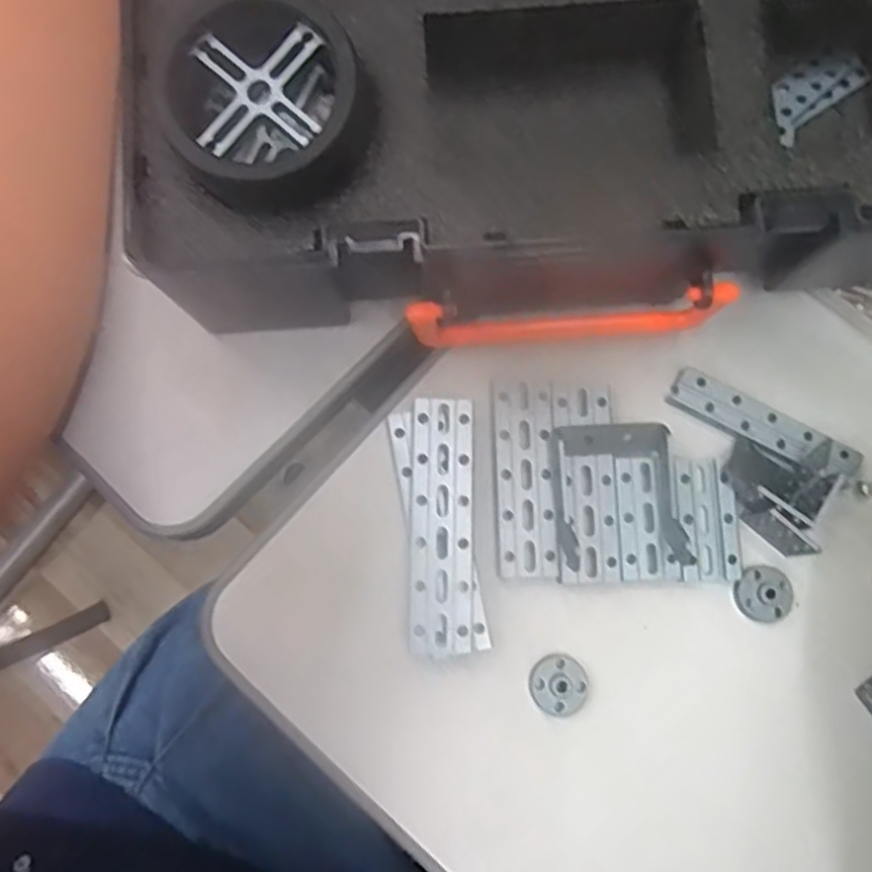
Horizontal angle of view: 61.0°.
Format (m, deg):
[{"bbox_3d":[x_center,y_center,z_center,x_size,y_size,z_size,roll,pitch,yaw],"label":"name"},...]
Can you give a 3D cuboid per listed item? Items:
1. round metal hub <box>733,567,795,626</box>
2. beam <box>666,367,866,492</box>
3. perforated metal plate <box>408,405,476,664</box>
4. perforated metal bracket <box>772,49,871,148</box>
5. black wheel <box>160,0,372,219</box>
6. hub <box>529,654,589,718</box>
[{"bbox_3d":[0.130,0.062,0.291,0.023,0.006,0.022,0,80,0],"label":"round metal hub"},{"bbox_3d":[0.135,-0.002,0.303,0.082,0.009,0.015,27,81,5],"label":"beam"},{"bbox_3d":[0.002,0.034,0.285,0.024,0.011,0.095,1,79,-2],"label":"perforated metal plate"},{"bbox_3d":[0.141,-0.129,0.278,0.044,0.004,0.021,-39,83,-9],"label":"perforated metal bracket"},{"bbox_3d":[-0.055,-0.108,0.239,0.062,0.024,0.062,0,79,-2],"label":"black wheel"},{"bbox_3d":[0.047,0.095,0.283,0.022,0.007,0.023,0,80,0],"label":"hub"}]

